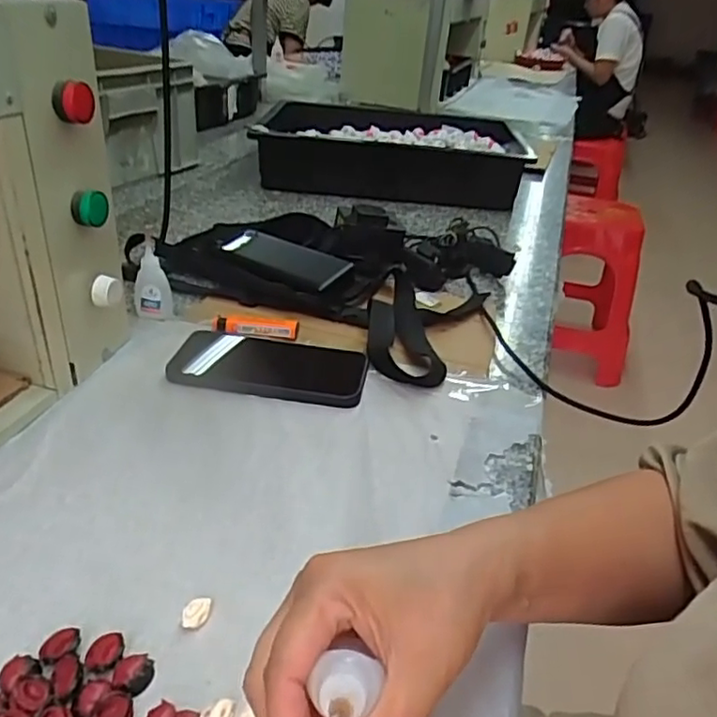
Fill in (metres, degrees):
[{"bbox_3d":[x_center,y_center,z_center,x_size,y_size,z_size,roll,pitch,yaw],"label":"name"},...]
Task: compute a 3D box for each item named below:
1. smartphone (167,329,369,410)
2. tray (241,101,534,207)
[{"bbox_3d":[-0.074,0.005,0.544,0.160,0.015,0.087,8,32,4],"label":"smartphone"},{"bbox_3d":[0.055,-0.360,1.077,0.423,0.077,0.273,4,32,-2],"label":"tray"}]

